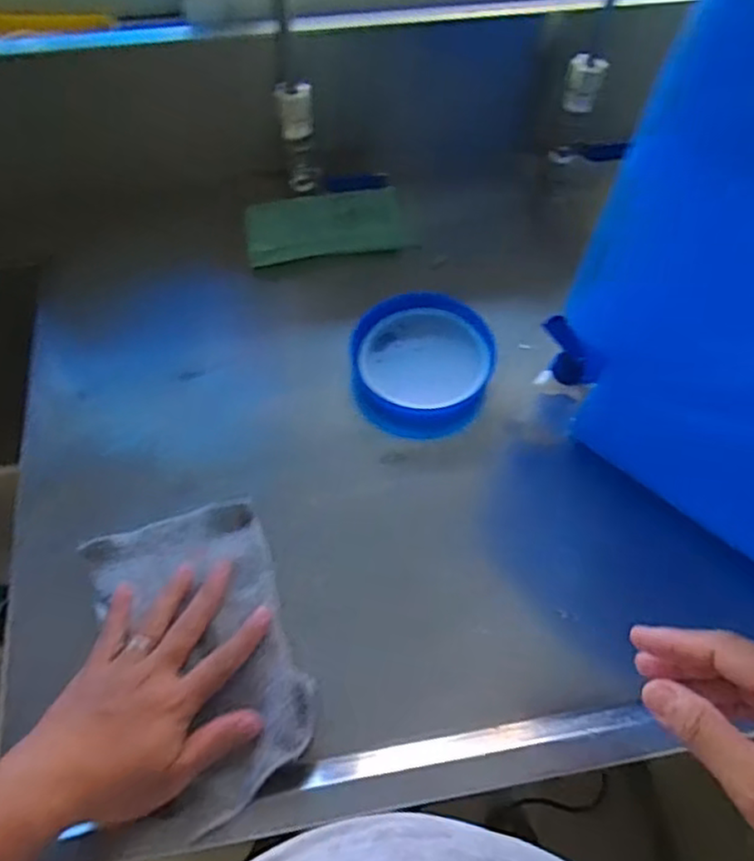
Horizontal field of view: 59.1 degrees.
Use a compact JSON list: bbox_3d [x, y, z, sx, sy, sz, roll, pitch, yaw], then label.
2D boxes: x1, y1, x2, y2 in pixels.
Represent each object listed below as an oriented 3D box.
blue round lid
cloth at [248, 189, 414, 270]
[{"bbox_3d":[0.040,-0.057,0.582,0.119,0.038,0.124,1,61,-1],"label":"blue round lid"},{"bbox_3d":[-0.046,-0.201,0.655,0.164,0.058,0.010,-14,24,-22],"label":"cloth"}]

